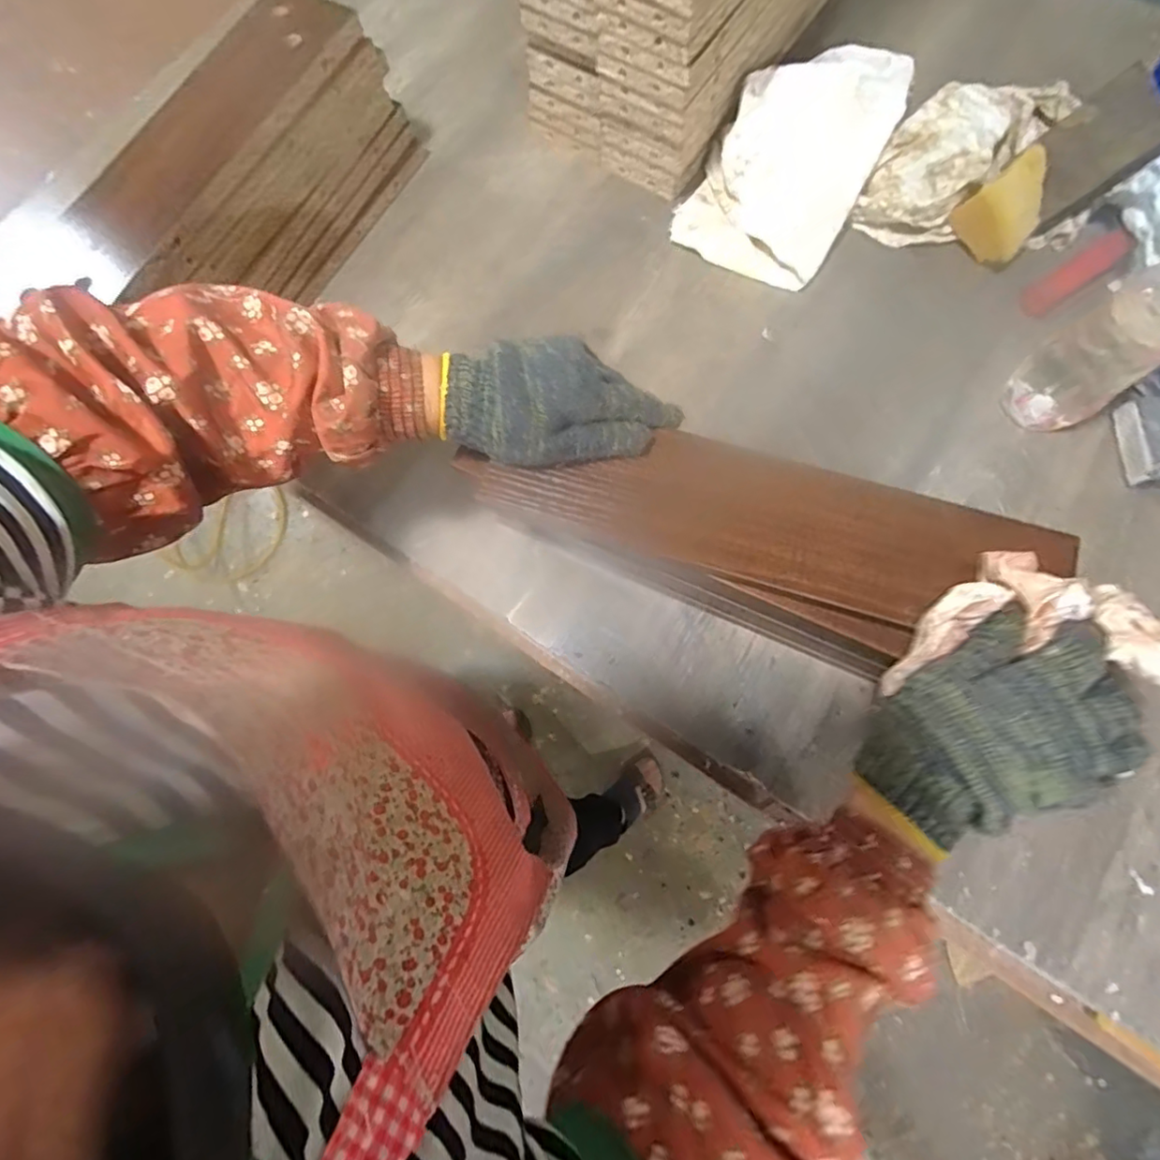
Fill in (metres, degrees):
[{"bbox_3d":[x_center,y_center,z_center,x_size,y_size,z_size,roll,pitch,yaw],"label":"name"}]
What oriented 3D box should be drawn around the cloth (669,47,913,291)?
[{"bbox_3d":[0.189,-0.378,0.495,0.139,0.054,0.221,30,80,9],"label":"cloth"}]

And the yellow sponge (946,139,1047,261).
[{"bbox_3d":[0.359,-0.310,0.472,0.059,0.022,0.069,46,126,-7],"label":"yellow sponge"}]

